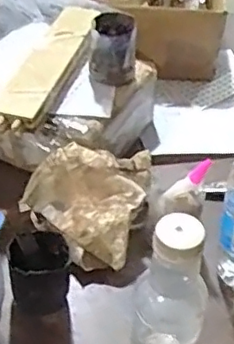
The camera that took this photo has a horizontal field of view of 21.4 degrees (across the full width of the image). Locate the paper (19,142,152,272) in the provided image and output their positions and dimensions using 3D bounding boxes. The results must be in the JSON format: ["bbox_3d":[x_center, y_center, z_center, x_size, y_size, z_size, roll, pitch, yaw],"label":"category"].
[{"bbox_3d":[-0.032,0.025,0.743,0.162,0.059,0.143,33,93,25],"label":"paper"}]

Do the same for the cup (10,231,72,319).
[{"bbox_3d":[-0.083,0.112,0.668,0.062,0.071,0.068,-8,42,-12],"label":"cup"}]

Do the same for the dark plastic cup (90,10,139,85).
[{"bbox_3d":[-0.004,-0.165,0.818,0.058,0.086,0.057,1,41,-1],"label":"dark plastic cup"}]

